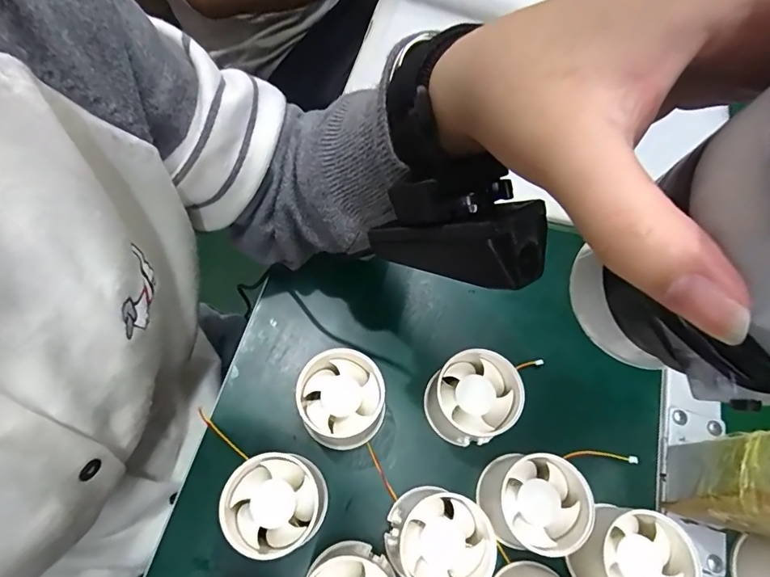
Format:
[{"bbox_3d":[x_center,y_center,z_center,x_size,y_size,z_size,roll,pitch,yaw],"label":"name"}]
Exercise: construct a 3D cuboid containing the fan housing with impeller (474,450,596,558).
[{"bbox_3d":[0.085,0.127,0.281,0.057,0.046,0.054,26,68,7],"label":"fan housing with impeller"}]

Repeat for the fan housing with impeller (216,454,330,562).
[{"bbox_3d":[-0.062,0.126,0.275,0.052,0.048,0.053,26,68,7],"label":"fan housing with impeller"}]

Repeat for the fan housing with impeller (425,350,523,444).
[{"bbox_3d":[0.055,0.071,0.302,0.051,0.052,0.051,1,68,-4],"label":"fan housing with impeller"}]

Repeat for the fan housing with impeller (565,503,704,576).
[{"bbox_3d":[0.141,0.156,0.272,0.054,0.046,0.052,26,68,7],"label":"fan housing with impeller"}]

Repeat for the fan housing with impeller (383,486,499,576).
[{"bbox_3d":[0.030,0.147,0.275,0.058,0.042,0.052,27,68,7],"label":"fan housing with impeller"}]

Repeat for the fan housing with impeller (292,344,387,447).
[{"bbox_3d":[-0.028,0.071,0.300,0.053,0.052,0.052,1,68,-4],"label":"fan housing with impeller"}]

